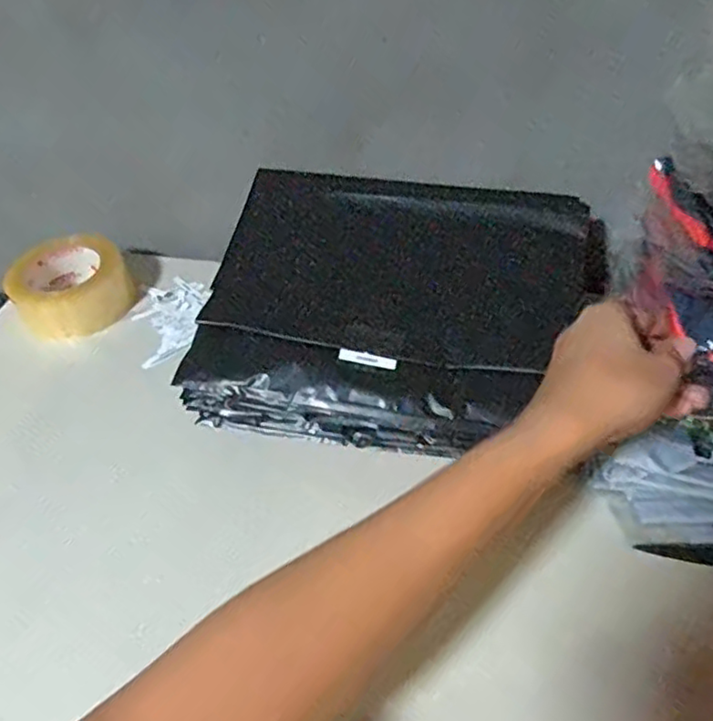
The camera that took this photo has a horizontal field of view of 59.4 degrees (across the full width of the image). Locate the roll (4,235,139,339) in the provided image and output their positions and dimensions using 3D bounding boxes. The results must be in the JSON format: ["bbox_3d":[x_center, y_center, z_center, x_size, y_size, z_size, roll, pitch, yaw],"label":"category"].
[{"bbox_3d":[-0.296,-0.076,0.656,0.115,0.060,0.117,-3,45,3],"label":"roll"}]

